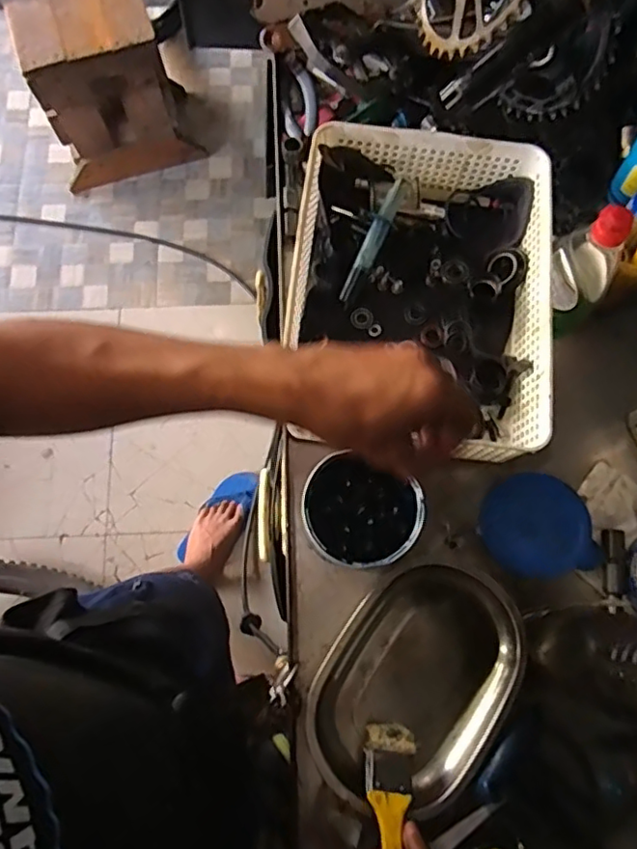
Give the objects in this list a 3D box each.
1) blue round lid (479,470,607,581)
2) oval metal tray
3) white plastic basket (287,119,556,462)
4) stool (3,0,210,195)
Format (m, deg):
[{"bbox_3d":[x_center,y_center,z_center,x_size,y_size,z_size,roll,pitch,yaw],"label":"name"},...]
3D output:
[{"bbox_3d":[0.215,0.102,0.580,0.098,0.017,0.101,-22,69,20],"label":"blue round lid"},{"bbox_3d":[0.090,0.234,0.541,0.153,0.046,0.219,36,77,9],"label":"oval metal tray"},{"bbox_3d":[0.102,-0.137,0.597,0.242,0.075,0.327,5,75,1],"label":"white plastic basket"},{"bbox_3d":[-0.546,-0.874,1.502,0.349,0.405,0.242,-20,76,-6],"label":"stool"}]

